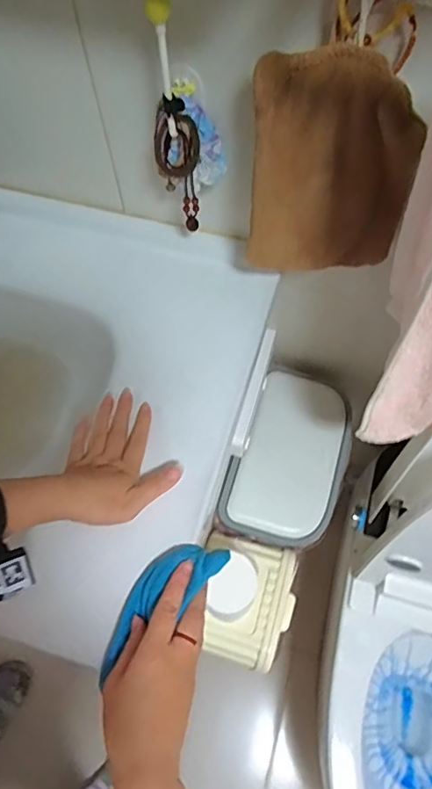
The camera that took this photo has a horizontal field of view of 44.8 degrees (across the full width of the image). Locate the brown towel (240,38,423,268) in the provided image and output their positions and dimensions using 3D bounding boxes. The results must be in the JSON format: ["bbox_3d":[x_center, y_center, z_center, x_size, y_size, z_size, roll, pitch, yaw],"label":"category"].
[{"bbox_3d":[0.102,-0.192,0.472,0.136,0.209,0.030,2,65,3],"label":"brown towel"}]

